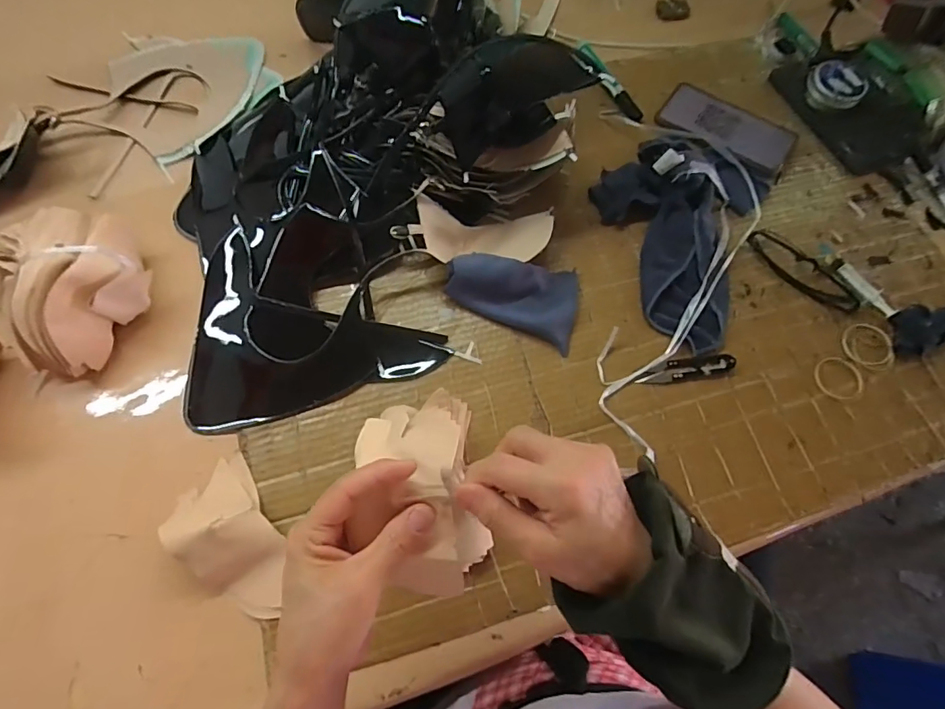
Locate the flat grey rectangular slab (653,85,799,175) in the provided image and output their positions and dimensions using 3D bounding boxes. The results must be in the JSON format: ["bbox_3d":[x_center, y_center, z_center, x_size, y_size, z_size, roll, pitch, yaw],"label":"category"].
[{"bbox_3d":[0.319,-0.287,0.609,0.162,0.013,0.087,34,72,10],"label":"flat grey rectangular slab"}]

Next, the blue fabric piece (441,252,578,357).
[{"bbox_3d":[0.044,-0.068,0.509,0.139,0.040,0.090,15,70,3],"label":"blue fabric piece"}]

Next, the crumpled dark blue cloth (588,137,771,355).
[{"bbox_3d":[0.224,-0.150,0.536,0.187,0.056,0.257,22,70,6],"label":"crumpled dark blue cloth"}]

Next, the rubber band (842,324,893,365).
[{"bbox_3d":[0.427,-0.011,0.522,0.048,0.005,0.046,-2,77,6],"label":"rubber band"}]

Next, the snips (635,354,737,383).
[{"bbox_3d":[0.224,0.015,0.502,0.100,0.008,0.021,-7,70,-5],"label":"snips"}]

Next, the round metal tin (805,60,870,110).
[{"bbox_3d":[0.462,-0.341,0.619,0.072,0.024,0.072,1,70,-2],"label":"round metal tin"}]

